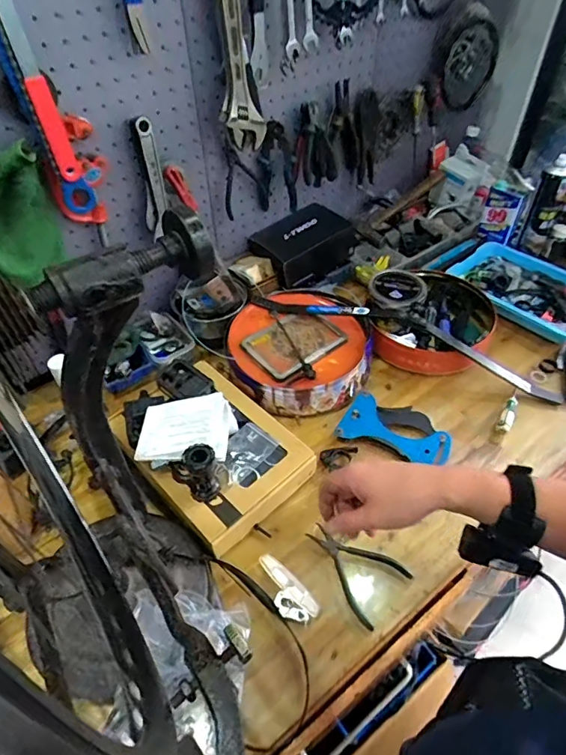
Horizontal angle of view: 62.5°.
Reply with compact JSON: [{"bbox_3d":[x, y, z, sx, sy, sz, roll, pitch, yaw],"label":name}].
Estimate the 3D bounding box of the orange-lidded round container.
[{"bbox_3d":[0.037,-0.063,0.956,0.282,0.082,0.290,12,49,13],"label":"orange-lidded round container"}]

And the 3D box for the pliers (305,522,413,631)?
[{"bbox_3d":[0.104,0.280,0.705,0.105,0.012,0.151,-36,56,-27],"label":"pliers"}]

